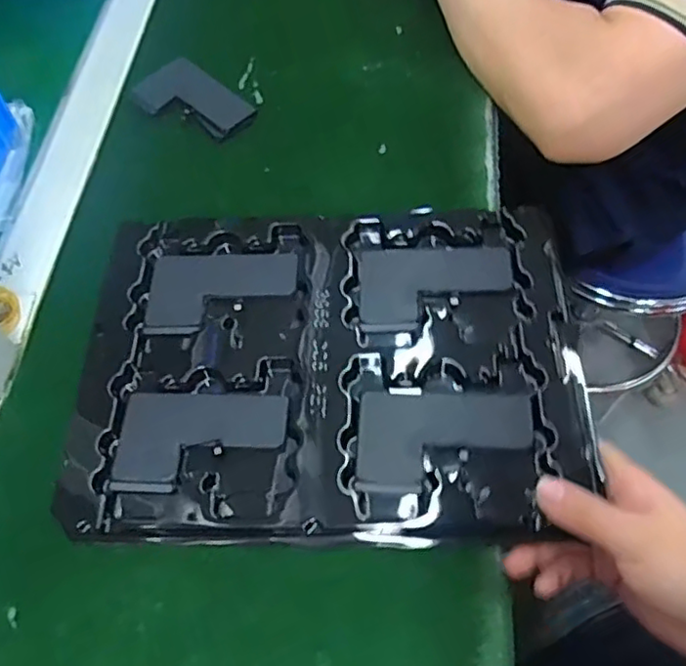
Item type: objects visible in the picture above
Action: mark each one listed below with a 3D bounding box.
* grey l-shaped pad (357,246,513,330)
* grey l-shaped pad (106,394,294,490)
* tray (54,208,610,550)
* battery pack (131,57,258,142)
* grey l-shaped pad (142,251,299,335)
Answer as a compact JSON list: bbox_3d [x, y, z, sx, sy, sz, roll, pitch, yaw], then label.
[{"bbox_3d":[0.060,-0.032,0.415,0.097,0.005,0.061,-4,61,2],"label":"grey l-shaped pad"},{"bbox_3d":[-0.081,0.061,0.371,0.095,0.004,0.058,-1,61,3],"label":"grey l-shaped pad"},{"bbox_3d":[-0.009,0.016,0.386,0.288,0.013,0.210,-1,61,3],"label":"tray"},{"bbox_3d":[-0.119,-0.182,0.506,0.099,0.009,0.055,39,70,22],"label":"battery pack"},{"bbox_3d":[-0.079,-0.029,0.423,0.098,0.004,0.059,-5,61,1],"label":"grey l-shaped pad"}]

